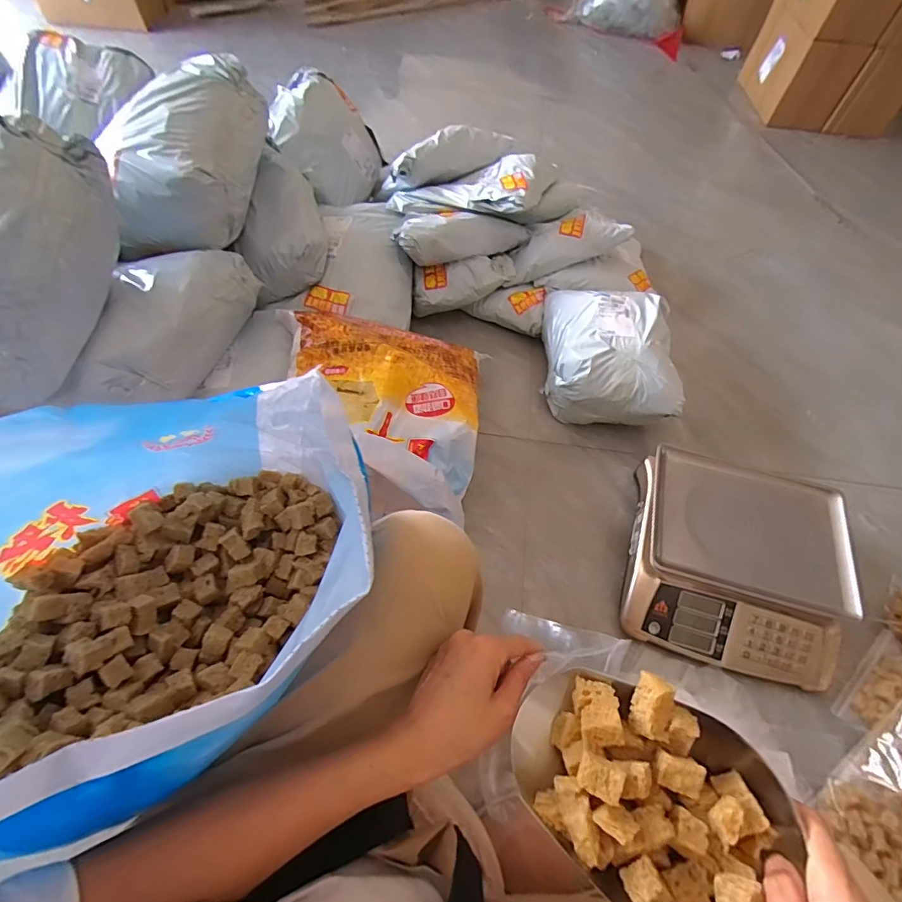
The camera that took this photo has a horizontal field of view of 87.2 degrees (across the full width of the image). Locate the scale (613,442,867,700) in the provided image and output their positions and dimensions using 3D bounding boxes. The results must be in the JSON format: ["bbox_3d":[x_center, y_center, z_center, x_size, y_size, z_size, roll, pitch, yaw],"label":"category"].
[{"bbox_3d":[0.493,0.188,0.815,0.341,0.103,0.341,17,59,6],"label":"scale"}]

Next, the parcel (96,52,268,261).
[{"bbox_3d":[-0.458,-0.509,0.831,0.229,0.166,0.337,-3,59,-6],"label":"parcel"}]

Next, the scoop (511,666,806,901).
[{"bbox_3d":[0.126,0.208,0.294,0.153,0.046,0.123,38,67,17],"label":"scoop"}]

